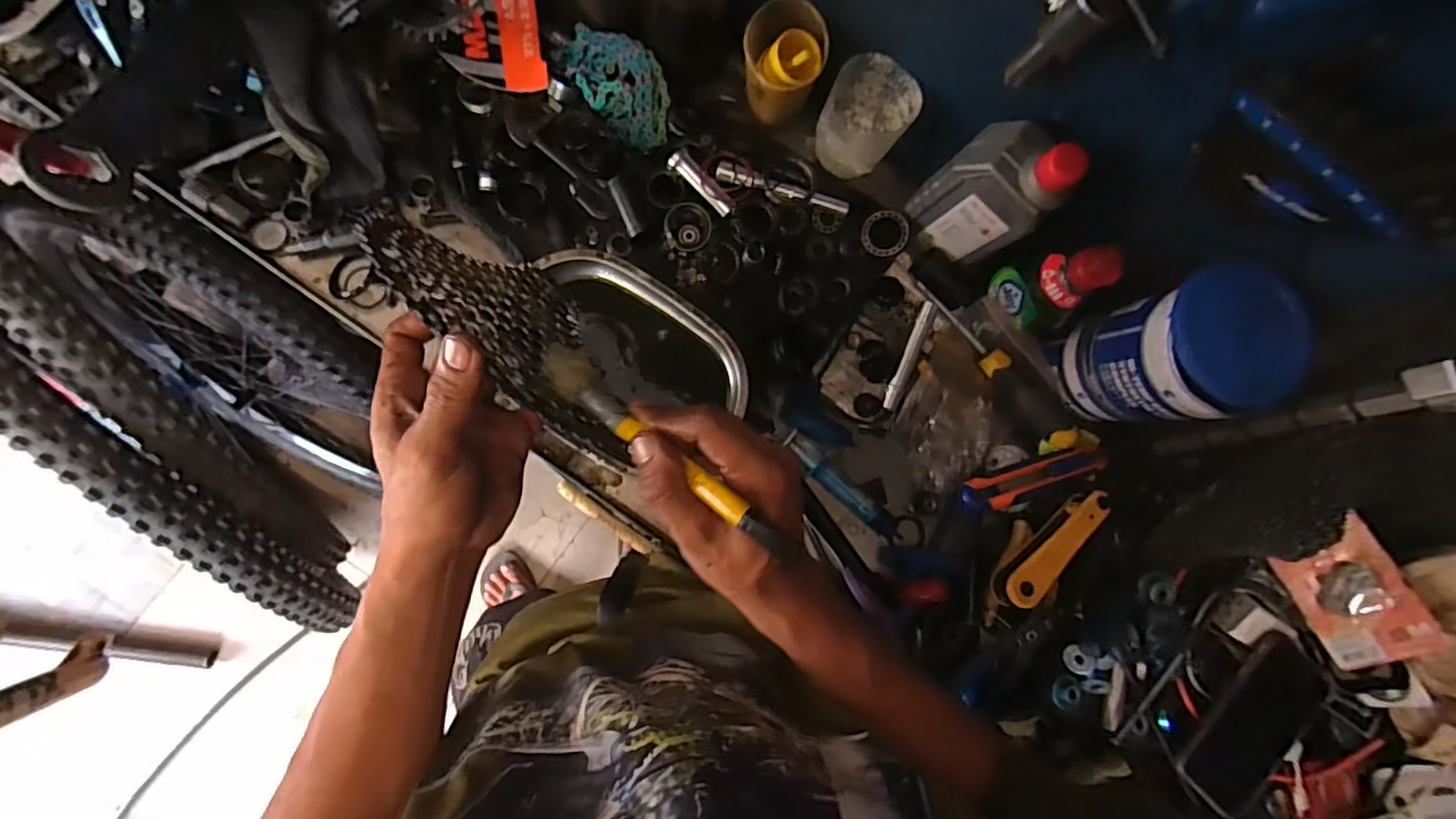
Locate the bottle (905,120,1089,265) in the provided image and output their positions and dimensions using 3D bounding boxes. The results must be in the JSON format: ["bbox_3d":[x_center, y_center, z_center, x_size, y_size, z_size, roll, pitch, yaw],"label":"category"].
[{"bbox_3d":[0.212,-0.177,0.487,0.046,0.143,0.078,-45,92,-9],"label":"bottle"}]

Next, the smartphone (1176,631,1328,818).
[{"bbox_3d":[0.458,0.275,0.529,0.087,0.015,0.156,42,81,-3],"label":"smartphone"}]

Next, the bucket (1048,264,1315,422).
[{"bbox_3d":[0.346,-0.041,0.481,0.092,0.148,0.096,1,85,-8],"label":"bucket"}]

